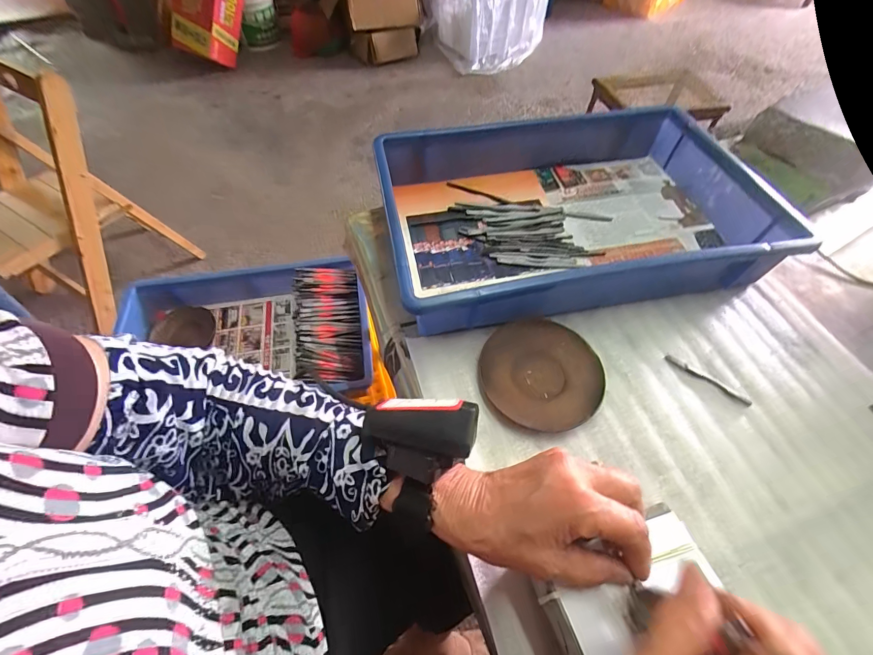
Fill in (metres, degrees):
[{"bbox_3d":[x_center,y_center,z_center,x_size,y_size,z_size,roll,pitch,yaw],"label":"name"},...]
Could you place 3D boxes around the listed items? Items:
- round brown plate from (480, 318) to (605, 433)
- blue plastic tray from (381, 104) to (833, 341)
[{"bbox_3d":[0.101,0.042,0.373,0.111,0.012,0.114,0,57,-1],"label":"round brown plate"},{"bbox_3d":[0.151,-0.142,0.452,0.411,0.069,0.267,-9,58,-7],"label":"blue plastic tray"}]

